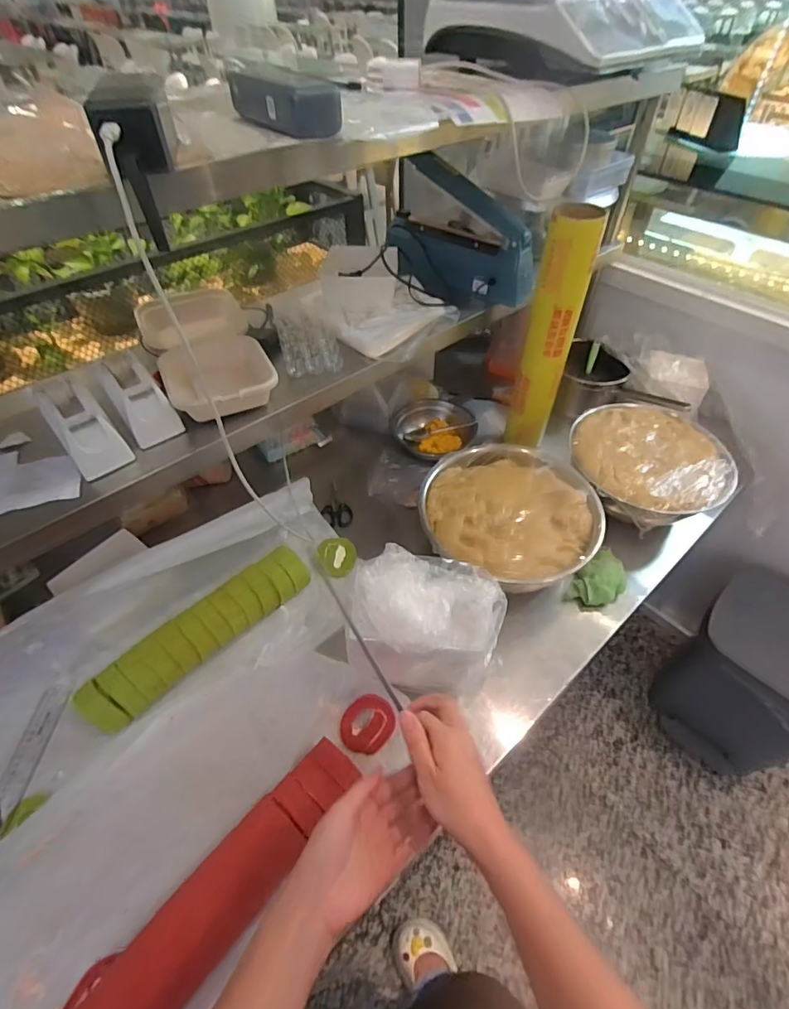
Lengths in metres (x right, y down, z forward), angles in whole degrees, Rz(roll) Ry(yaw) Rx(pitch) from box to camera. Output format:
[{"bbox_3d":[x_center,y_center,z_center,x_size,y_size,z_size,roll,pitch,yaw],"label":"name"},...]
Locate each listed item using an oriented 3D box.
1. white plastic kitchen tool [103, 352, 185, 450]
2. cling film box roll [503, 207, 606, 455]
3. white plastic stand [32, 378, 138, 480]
[{"bbox_3d":[-0.338,-0.139,0.633,0.062,0.089,0.110,-28,54,-21],"label":"white plastic kitchen tool"},{"bbox_3d":[0.280,-0.294,0.881,0.082,0.433,0.066,14,51,13],"label":"cling film box roll"},{"bbox_3d":[-0.390,-0.098,0.595,0.058,0.091,0.109,-34,57,-25],"label":"white plastic stand"}]

